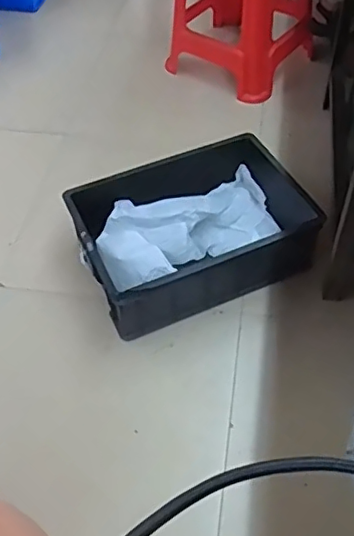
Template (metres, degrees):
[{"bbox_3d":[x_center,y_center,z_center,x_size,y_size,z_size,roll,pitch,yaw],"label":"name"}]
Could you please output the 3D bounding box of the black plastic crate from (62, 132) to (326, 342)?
[{"bbox_3d":[0.052,-0.105,1.360,0.557,0.156,0.360,-21,53,-15],"label":"black plastic crate"}]

